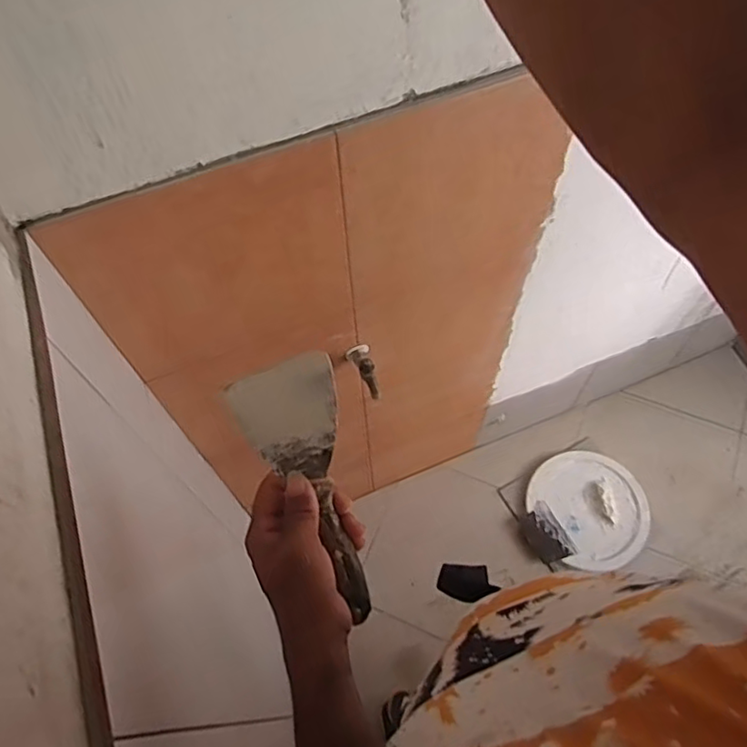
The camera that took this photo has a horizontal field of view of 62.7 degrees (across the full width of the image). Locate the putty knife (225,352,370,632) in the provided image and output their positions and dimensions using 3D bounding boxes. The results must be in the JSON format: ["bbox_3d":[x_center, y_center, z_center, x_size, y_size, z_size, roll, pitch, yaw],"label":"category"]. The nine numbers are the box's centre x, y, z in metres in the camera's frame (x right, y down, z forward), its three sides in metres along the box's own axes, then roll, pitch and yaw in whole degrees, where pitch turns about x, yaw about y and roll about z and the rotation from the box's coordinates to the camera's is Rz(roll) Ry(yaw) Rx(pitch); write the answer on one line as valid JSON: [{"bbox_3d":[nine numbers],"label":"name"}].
[{"bbox_3d":[-0.056,0.092,0.481,0.078,0.032,0.205,-11,92,-9],"label":"putty knife"}]

